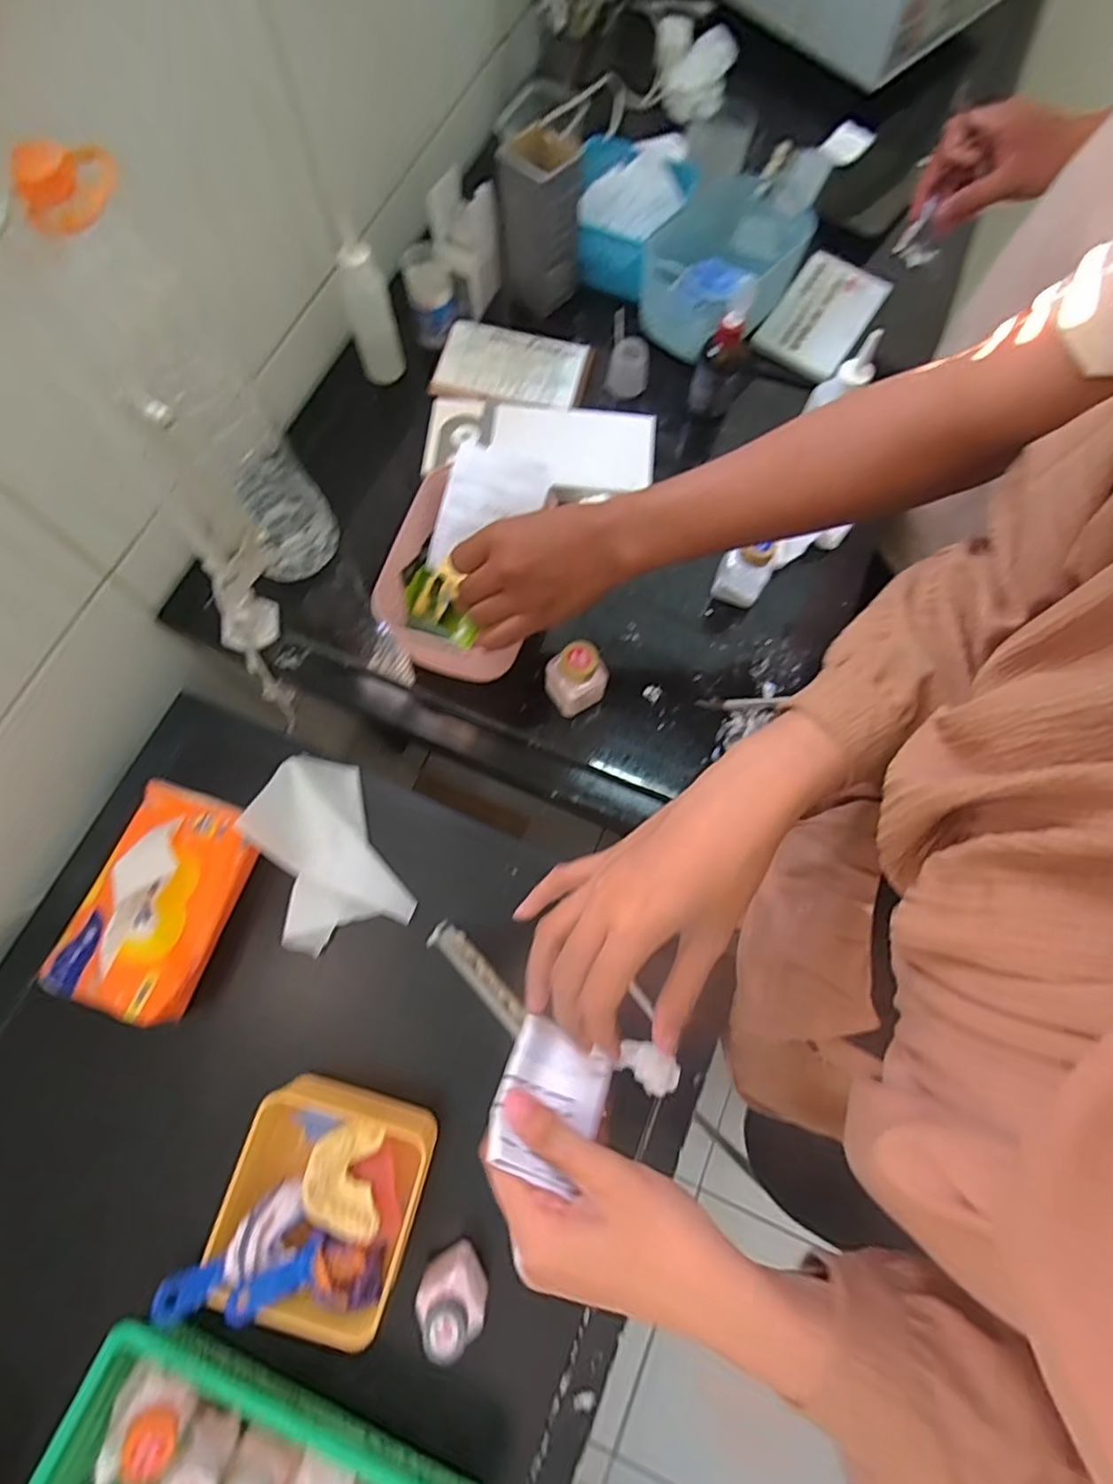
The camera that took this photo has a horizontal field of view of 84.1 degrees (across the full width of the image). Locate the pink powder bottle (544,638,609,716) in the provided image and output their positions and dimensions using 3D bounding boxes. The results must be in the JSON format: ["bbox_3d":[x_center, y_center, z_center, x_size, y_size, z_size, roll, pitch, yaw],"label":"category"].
[{"bbox_3d":[0.016,-0.055,0.505,0.045,0.058,0.040,-26,75,-9],"label":"pink powder bottle"}]

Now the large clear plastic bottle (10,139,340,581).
[{"bbox_3d":[-0.264,-0.251,0.462,0.108,0.303,0.088,37,75,10],"label":"large clear plastic bottle"}]

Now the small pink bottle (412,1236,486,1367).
[{"bbox_3d":[-0.072,0.399,0.442,0.047,0.065,0.041,-31,76,-10],"label":"small pink bottle"}]

